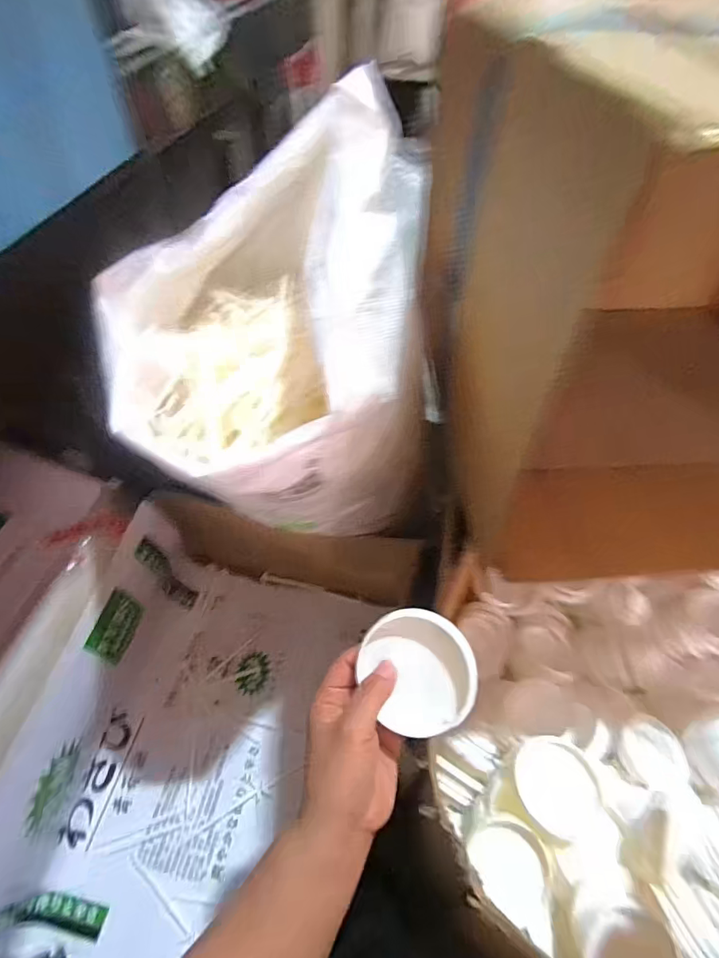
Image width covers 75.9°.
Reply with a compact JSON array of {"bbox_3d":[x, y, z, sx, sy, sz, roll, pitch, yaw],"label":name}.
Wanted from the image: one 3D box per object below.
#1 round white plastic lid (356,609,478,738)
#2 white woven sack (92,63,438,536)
[{"bbox_3d":[0.041,0.134,0.320,0.080,0.026,0.078,-2,70,4],"label":"round white plastic lid"},{"bbox_3d":[-0.090,-0.079,0.523,0.299,0.421,0.271,-12,54,-11],"label":"white woven sack"}]

